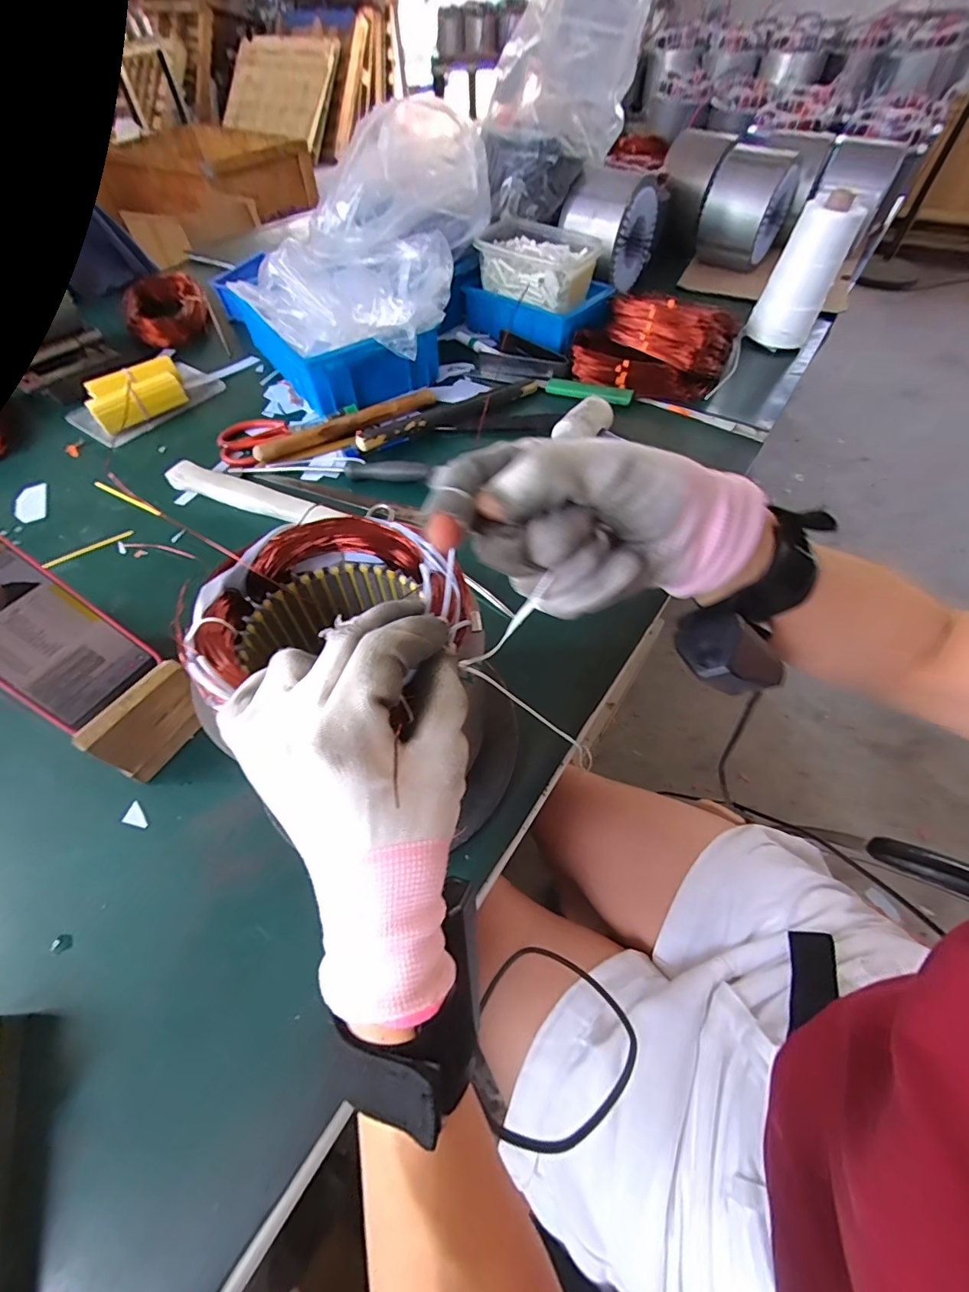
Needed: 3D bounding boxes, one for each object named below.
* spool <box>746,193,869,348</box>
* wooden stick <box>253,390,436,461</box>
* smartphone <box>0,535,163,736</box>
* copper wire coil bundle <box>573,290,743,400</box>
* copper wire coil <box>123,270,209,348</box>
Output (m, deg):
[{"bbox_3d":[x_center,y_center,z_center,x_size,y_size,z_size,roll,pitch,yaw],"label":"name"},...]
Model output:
[{"bbox_3d":[0.477,-0.555,0.710,0.094,0.169,0.083,26,60,18],"label":"spool"},{"bbox_3d":[-0.173,-0.287,0.613,0.246,0.019,0.021,-29,60,-18],"label":"wooden stick"},{"bbox_3d":[-0.348,-0.014,0.361,0.161,0.006,0.082,43,59,-13],"label":"smartphone"},{"bbox_3d":[0.236,-0.416,0.659,0.196,0.070,0.162,19,58,14],"label":"copper wire coil bundle"},{"bbox_3d":[-0.530,-0.561,0.789,0.122,0.060,0.137,-25,59,-15],"label":"copper wire coil"}]

